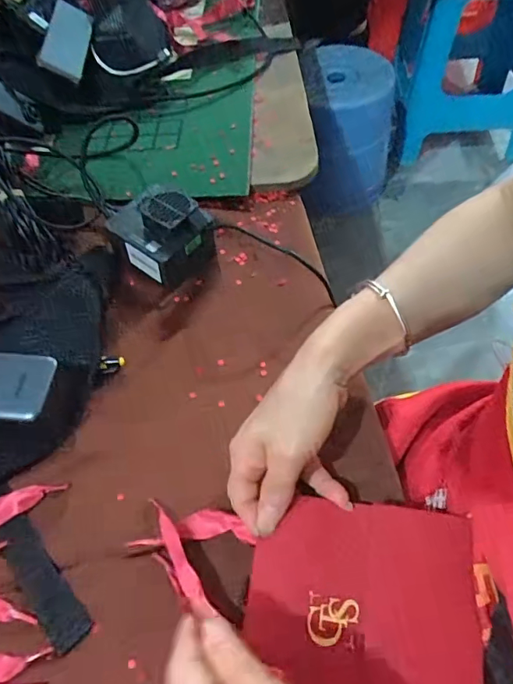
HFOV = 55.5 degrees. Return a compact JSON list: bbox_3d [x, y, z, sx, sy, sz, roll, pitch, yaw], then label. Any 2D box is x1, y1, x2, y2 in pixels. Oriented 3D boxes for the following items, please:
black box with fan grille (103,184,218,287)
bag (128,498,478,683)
[{"bbox_3d":[-0.086,-0.100,0.453,0.080,0.050,0.070,28,62,19],"label":"black box with fan grille"},{"bbox_3d":[0.028,0.168,0.299,0.200,0.021,0.133,4,62,8],"label":"bag"}]

